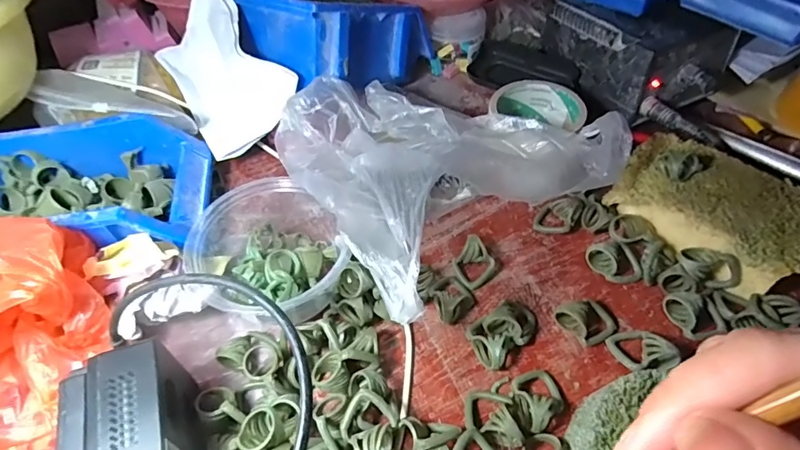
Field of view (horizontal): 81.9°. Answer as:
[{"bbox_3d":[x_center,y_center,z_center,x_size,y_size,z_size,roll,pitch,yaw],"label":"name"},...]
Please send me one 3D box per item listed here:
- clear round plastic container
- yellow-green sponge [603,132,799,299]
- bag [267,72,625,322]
[{"bbox_3d":[-0.098,0.015,0.339,0.118,0.057,0.110,-1,51,2],"label":"clear round plastic container"},{"bbox_3d":[0.241,-0.014,0.361,0.136,0.046,0.093,36,61,27],"label":"yellow-green sponge"},{"bbox_3d":[0.030,-0.064,0.355,0.238,0.111,0.215,-33,57,-22],"label":"bag"}]

